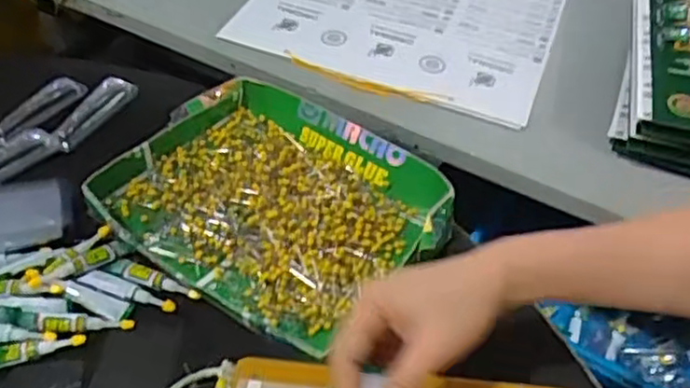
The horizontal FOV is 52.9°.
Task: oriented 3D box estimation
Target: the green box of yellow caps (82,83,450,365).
[{"bbox_3d":[-0.059,0.004,0.584,0.250,0.037,0.211,32,53,23],"label":"green box of yellow caps"}]

